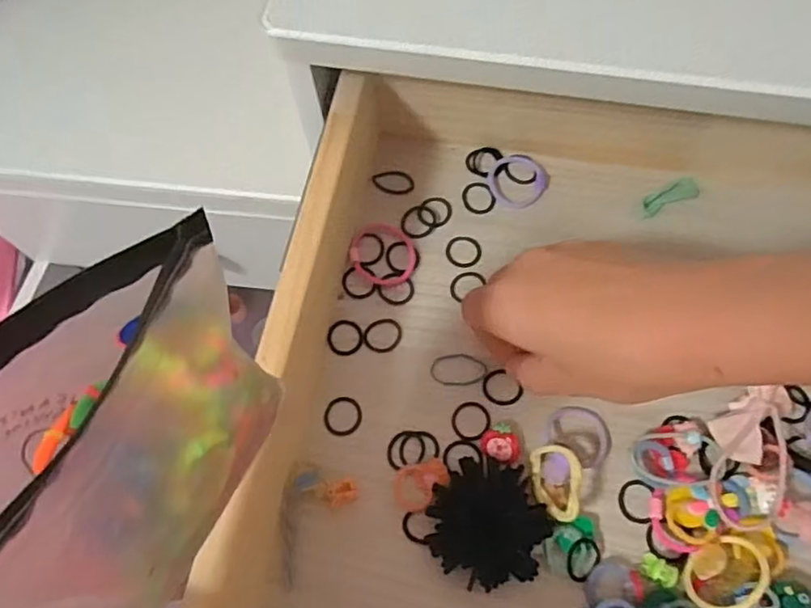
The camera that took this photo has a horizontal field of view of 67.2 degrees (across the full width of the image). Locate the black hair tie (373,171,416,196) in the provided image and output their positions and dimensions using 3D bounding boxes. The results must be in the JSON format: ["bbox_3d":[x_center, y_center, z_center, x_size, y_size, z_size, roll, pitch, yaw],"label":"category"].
[{"bbox_3d":[-0.007,-0.076,0.379,0.026,0.004,0.017,1,67,3],"label":"black hair tie"}]

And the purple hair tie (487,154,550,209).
[{"bbox_3d":[0.068,-0.077,0.373,0.037,0.004,0.036,-1,67,2],"label":"purple hair tie"}]

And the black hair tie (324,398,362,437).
[{"bbox_3d":[-0.033,0.059,0.323,0.020,0.004,0.021,-1,67,2],"label":"black hair tie"}]

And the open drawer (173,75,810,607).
[{"bbox_3d":[0.113,0.036,0.280,0.330,0.089,0.295,12,68,8],"label":"open drawer"}]

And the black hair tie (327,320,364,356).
[{"bbox_3d":[-0.034,0.018,0.340,0.020,0.004,0.022,-1,67,2],"label":"black hair tie"}]

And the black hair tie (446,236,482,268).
[{"bbox_3d":[0.034,-0.031,0.356,0.021,0.004,0.020,-1,67,2],"label":"black hair tie"}]

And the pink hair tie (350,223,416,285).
[{"bbox_3d":[-0.013,-0.030,0.358,0.037,0.004,0.039,-6,67,0],"label":"pink hair tie"}]

